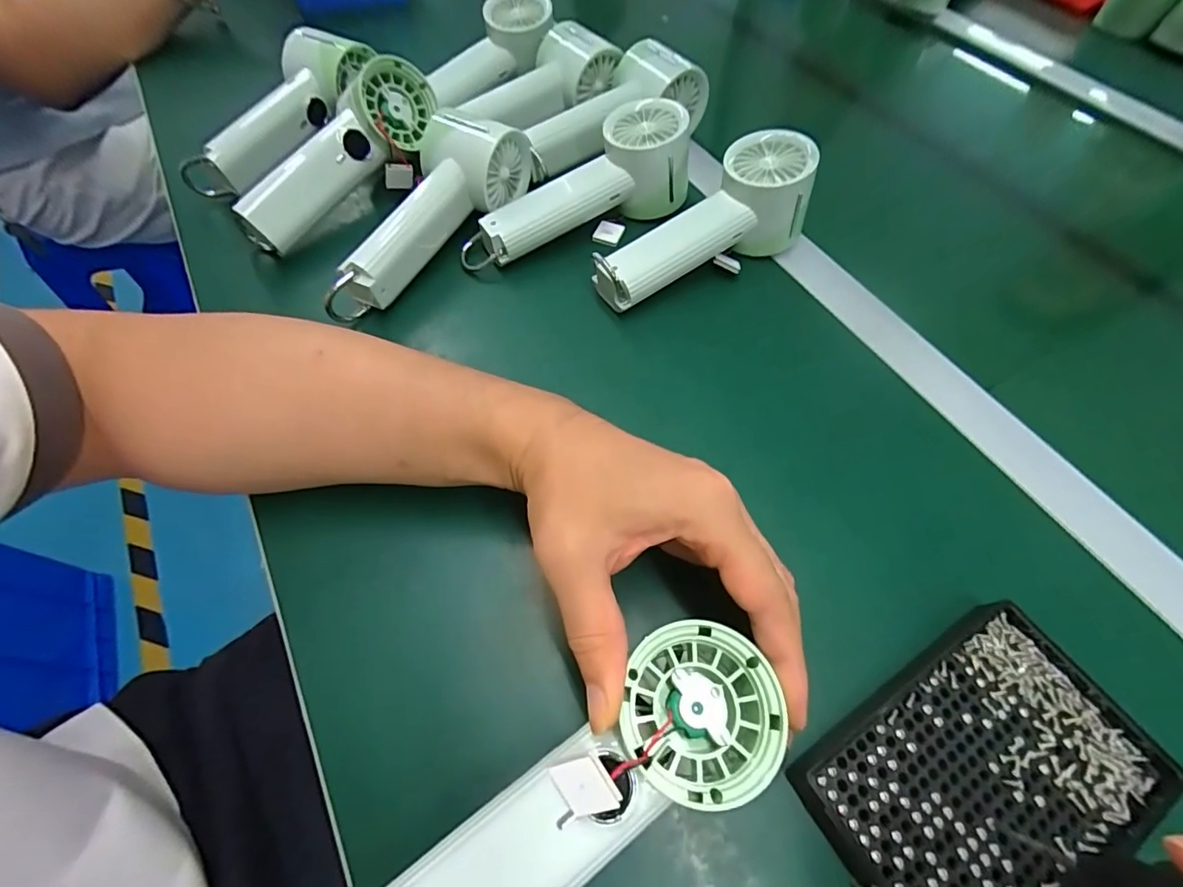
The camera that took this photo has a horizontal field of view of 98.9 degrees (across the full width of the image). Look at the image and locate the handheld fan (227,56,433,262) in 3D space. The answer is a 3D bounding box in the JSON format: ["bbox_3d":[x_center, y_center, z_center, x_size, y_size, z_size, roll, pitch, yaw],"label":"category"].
[{"bbox_3d":[-0.196,-0.221,0.388,0.063,0.055,0.178,41,83,20],"label":"handheld fan"}]

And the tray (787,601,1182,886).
[{"bbox_3d":[0.168,0.143,0.217,0.144,0.015,0.091,-29,64,-16],"label":"tray"}]

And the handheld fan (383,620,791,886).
[{"bbox_3d":[-0.012,0.137,0.180,0.186,0.027,0.056,-33,65,-12],"label":"handheld fan"}]

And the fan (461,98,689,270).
[{"bbox_3d":[-0.015,-0.189,0.389,0.189,0.057,0.063,-27,63,-1],"label":"fan"}]

